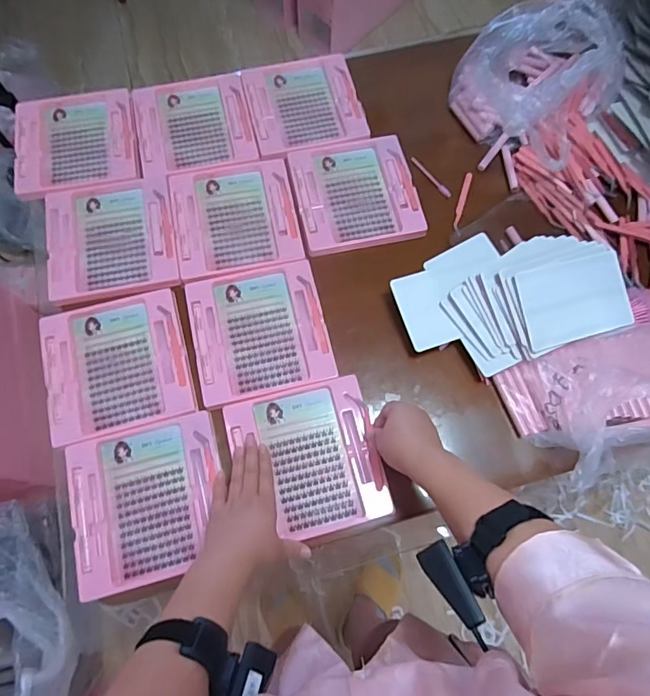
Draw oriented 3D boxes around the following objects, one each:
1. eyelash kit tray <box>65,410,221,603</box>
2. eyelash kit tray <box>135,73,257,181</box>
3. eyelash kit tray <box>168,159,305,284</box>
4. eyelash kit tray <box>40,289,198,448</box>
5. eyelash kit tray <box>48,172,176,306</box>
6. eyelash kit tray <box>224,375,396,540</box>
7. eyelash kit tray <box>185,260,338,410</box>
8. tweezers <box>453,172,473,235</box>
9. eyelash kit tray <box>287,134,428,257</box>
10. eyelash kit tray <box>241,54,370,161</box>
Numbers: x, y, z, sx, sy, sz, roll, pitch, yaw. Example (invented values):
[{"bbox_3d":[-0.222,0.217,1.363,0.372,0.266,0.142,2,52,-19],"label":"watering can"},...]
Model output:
[{"bbox_3d":[-0.228,0.200,0.622,0.189,0.019,0.192,-13,72,-6],"label":"eyelash kit tray"},{"bbox_3d":[-0.225,-0.387,0.824,0.187,0.024,0.201,-12,72,-5],"label":"eyelash kit tray"},{"bbox_3d":[-0.141,-0.210,0.761,0.191,0.013,0.198,-11,72,-5],"label":"eyelash kit tray"},{"bbox_3d":[-0.292,0.022,0.673,0.191,0.020,0.191,-15,72,-6],"label":"eyelash kit tray"},{"bbox_3d":[-0.328,-0.169,0.741,0.188,0.017,0.195,-10,72,-5],"label":"eyelash kit tray"},{"bbox_3d":[-0.023,0.148,0.642,0.187,0.013,0.191,-13,72,-5],"label":"eyelash kit tray"},{"bbox_3d":[-0.096,-0.028,0.701,0.189,0.012,0.194,-13,72,-5],"label":"eyelash kit tray"},{"bbox_3d":[0.224,-0.237,0.779,0.014,0.010,0.128,16,72,4],"label":"tweezers"},{"bbox_3d":[0.050,-0.254,0.781,0.193,0.014,0.200,-11,72,-5],"label":"eyelash kit tray"},{"bbox_3d":[-0.037,-0.427,0.837,0.189,0.019,0.208,-13,72,-5],"label":"eyelash kit tray"}]

